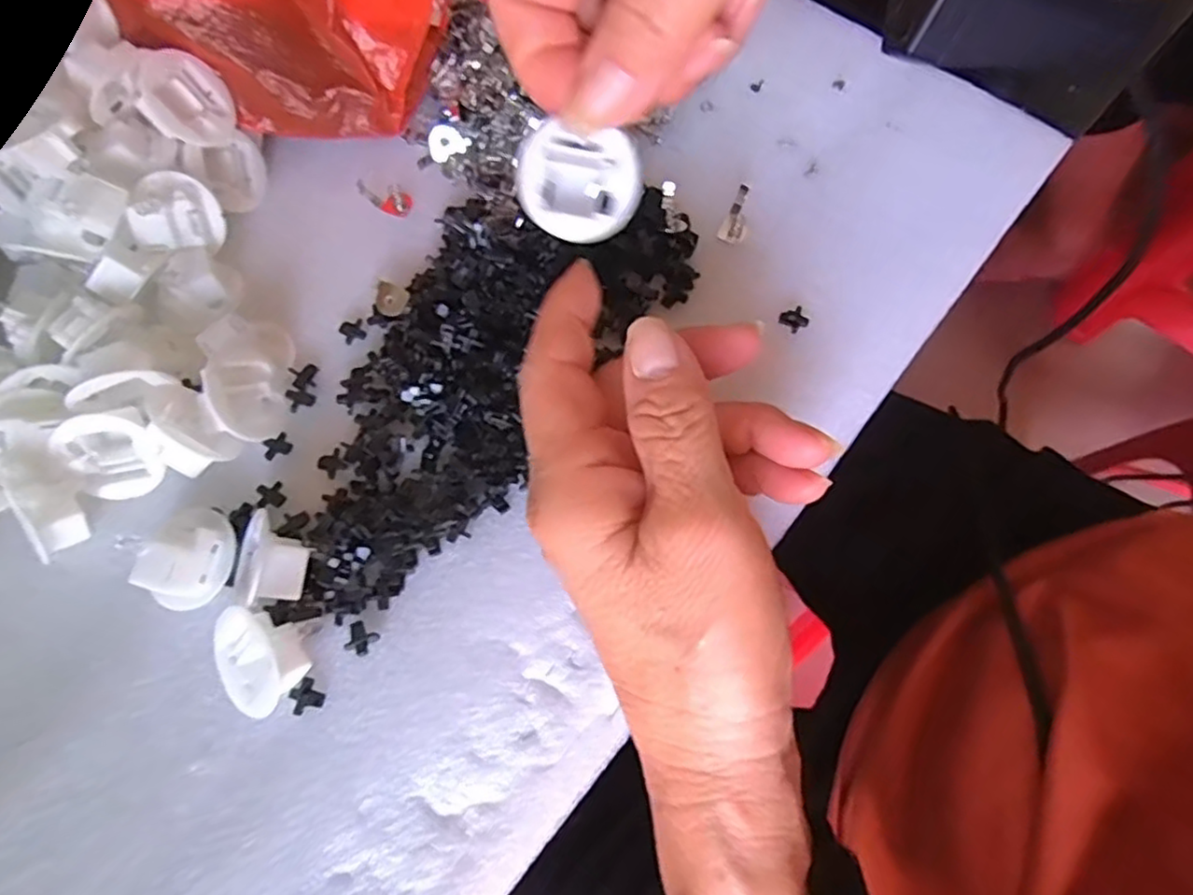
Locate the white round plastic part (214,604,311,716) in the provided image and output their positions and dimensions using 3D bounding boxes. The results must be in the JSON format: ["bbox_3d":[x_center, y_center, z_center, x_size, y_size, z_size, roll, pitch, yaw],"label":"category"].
[{"bbox_3d":[-0.105,0.063,0.206,0.025,0.017,0.034,-41,77,-14],"label":"white round plastic part"}]

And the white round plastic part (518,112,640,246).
[{"bbox_3d":[-0.005,-0.075,0.194,0.034,0.014,0.029,7,99,-6],"label":"white round plastic part"}]

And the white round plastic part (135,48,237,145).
[{"bbox_3d":[-0.154,-0.131,0.253,0.007,0.032,0.031,-2,52,42],"label":"white round plastic part"}]

